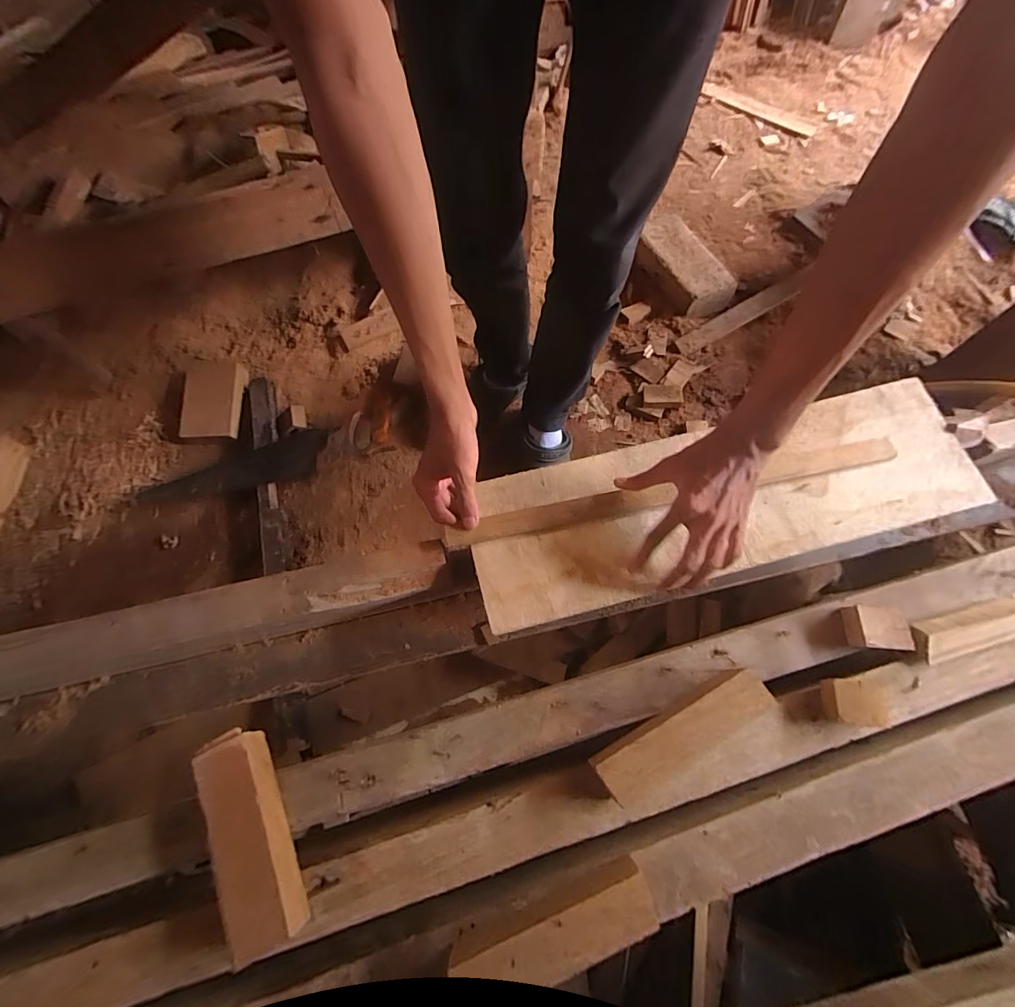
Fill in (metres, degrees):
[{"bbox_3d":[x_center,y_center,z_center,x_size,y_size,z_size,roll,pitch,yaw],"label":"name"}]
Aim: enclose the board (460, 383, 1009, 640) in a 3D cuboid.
[{"bbox_3d":[0.246,-0.012,0.501,0.578,0.015,0.172,-12,71,-4],"label":"board"}]

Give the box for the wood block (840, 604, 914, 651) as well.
[{"bbox_3d":[0.367,0.125,0.440,0.050,0.027,0.040,5,71,2],"label":"wood block"}]

